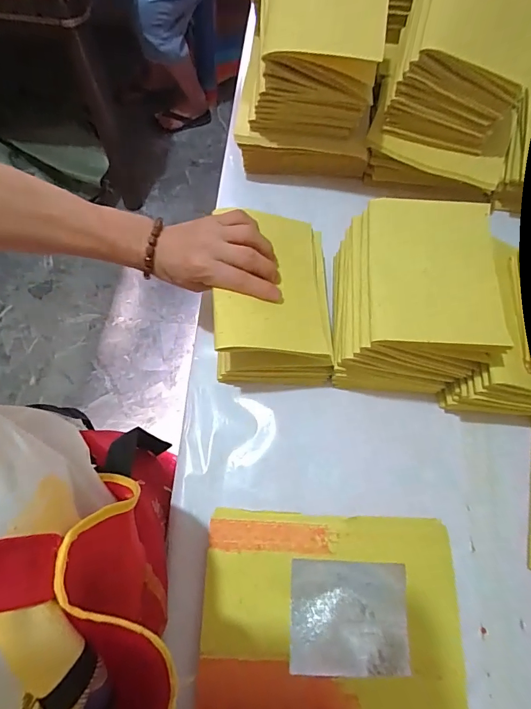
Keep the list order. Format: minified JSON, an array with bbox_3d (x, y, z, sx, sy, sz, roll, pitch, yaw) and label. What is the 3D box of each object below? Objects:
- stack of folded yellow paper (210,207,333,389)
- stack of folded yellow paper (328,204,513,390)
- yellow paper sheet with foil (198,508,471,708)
[{"bbox_3d":[0.011,-0.063,0.424,0.114,0.108,0.165,1,70,-2],"label":"stack of folded yellow paper"},{"bbox_3d":[0.141,-0.057,0.413,0.131,0.123,0.162,5,70,0],"label":"stack of folded yellow paper"},{"bbox_3d":[0.062,0.229,0.362,0.226,0.018,0.161,4,69,-4],"label":"yellow paper sheet with foil"}]

